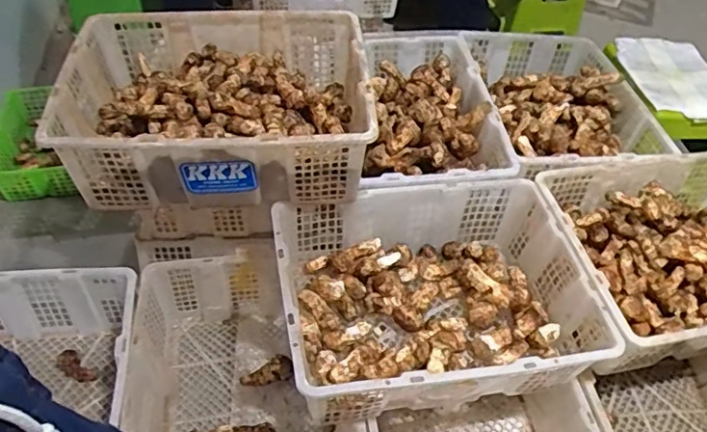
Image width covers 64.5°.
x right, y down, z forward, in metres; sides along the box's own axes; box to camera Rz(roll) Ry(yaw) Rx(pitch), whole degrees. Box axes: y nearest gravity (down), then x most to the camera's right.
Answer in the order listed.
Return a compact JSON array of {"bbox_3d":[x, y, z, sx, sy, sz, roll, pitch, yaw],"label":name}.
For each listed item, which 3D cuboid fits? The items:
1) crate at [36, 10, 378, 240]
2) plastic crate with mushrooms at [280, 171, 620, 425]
[{"bbox_3d":[-0.226,-0.187,0.975,0.471,0.171,0.375,-2,47,-6],"label":"crate"},{"bbox_3d":[0.125,0.130,0.913,0.466,0.152,0.352,-6,47,-9],"label":"plastic crate with mushrooms"}]

